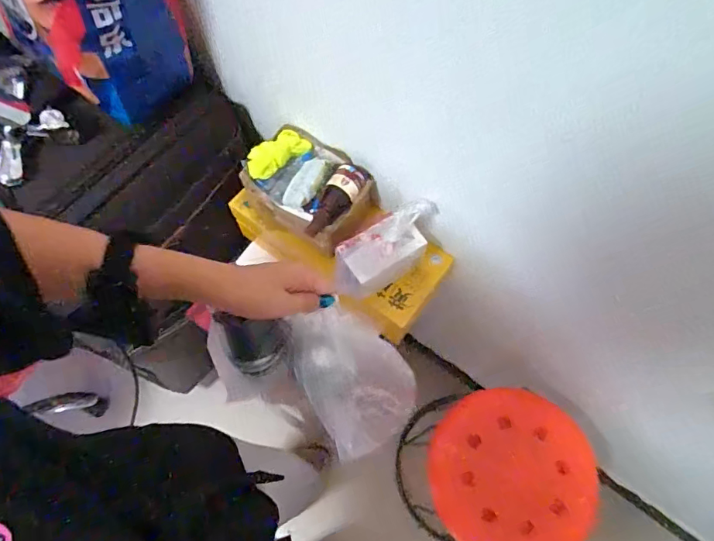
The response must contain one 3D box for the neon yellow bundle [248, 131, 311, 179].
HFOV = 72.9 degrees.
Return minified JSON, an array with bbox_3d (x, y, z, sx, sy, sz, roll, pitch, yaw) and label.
[{"bbox_3d":[-0.126,-0.185,0.769,0.110,0.040,0.039,-39,71,-14],"label":"neon yellow bundle"}]

